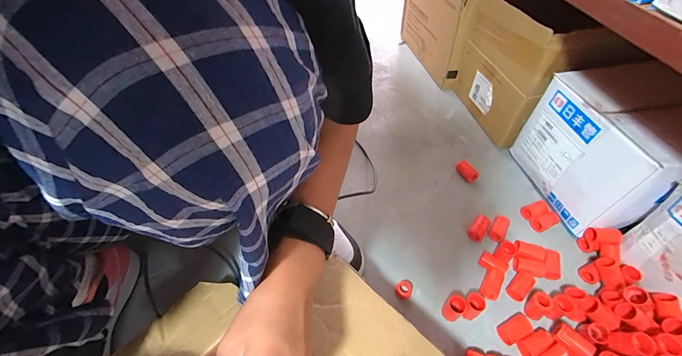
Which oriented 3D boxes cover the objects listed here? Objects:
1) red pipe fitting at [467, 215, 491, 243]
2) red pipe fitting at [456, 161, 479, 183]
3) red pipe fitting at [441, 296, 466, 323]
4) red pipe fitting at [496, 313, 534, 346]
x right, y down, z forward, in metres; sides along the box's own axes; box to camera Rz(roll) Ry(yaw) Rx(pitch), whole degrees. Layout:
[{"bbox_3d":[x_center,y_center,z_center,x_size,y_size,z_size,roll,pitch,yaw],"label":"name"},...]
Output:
[{"bbox_3d":[0.227,0.083,0.502,0.025,0.024,0.039,34,58,23],"label":"red pipe fitting"},{"bbox_3d":[0.242,-0.012,0.585,0.021,0.019,0.044,-25,56,-19],"label":"red pipe fitting"},{"bbox_3d":[0.153,0.178,0.417,0.023,0.033,0.024,0,52,0],"label":"red pipe fitting"},{"bbox_3d":[0.230,0.199,0.404,0.037,0.028,0.026,-22,55,-17],"label":"red pipe fitting"}]

